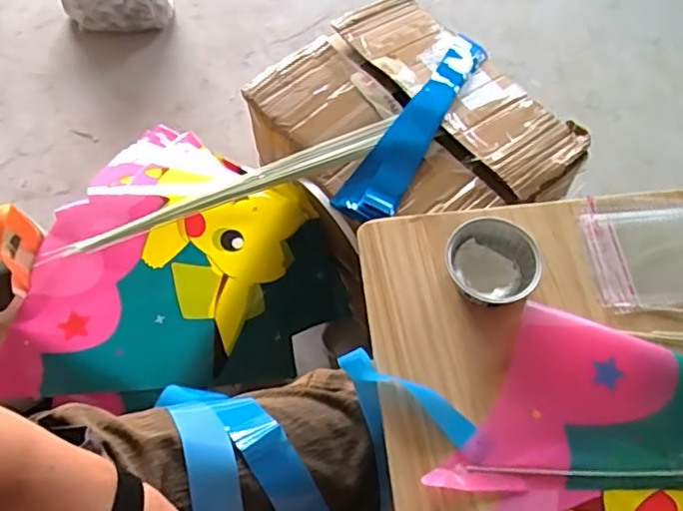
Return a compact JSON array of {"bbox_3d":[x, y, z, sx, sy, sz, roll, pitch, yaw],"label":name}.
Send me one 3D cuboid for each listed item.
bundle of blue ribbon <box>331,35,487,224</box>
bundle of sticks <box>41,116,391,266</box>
[{"bbox_3d":[0.120,-0.198,0.892,0.081,0.033,0.381,30,68,15],"label":"bundle of blue ribbon"},{"bbox_3d":[-0.143,-0.085,0.810,0.479,0.033,0.034,-25,65,-10],"label":"bundle of sticks"}]

